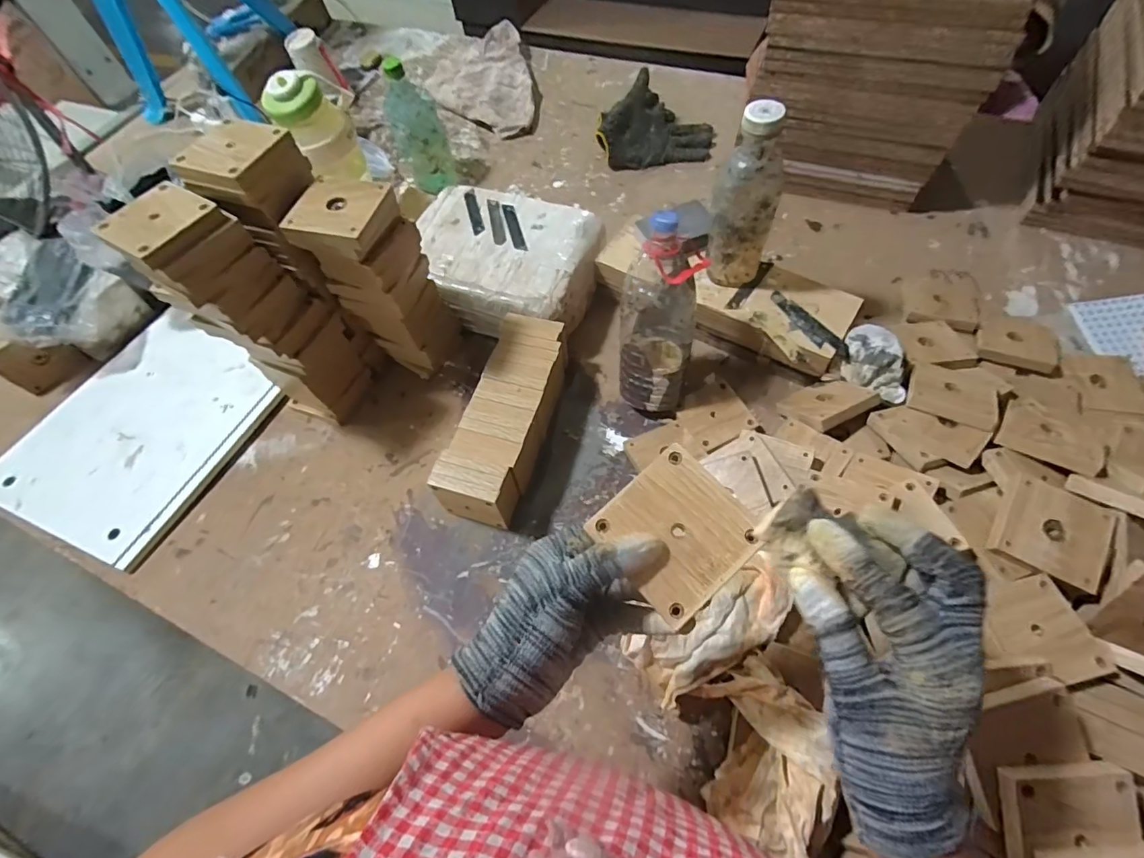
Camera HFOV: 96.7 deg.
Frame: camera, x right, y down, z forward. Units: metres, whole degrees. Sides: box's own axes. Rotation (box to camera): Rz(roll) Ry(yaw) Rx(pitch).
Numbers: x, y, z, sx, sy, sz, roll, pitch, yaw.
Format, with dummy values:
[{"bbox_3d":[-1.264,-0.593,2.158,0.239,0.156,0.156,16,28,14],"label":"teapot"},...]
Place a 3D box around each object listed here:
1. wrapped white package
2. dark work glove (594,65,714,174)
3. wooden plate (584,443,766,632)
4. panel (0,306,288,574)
[{"bbox_3d":[-0.096,-0.239,0.745,0.252,0.087,0.204,14,64,13],"label":"wrapped white package"},{"bbox_3d":[0.146,-0.531,0.888,0.203,0.102,0.111,-6,62,2],"label":"dark work glove"},{"bbox_3d":[0.065,0.062,0.313,0.081,0.006,0.081,-42,73,-7],"label":"wooden plate"},{"bbox_3d":[-0.577,-0.011,0.683,0.277,0.019,0.319,18,65,15],"label":"panel"}]

